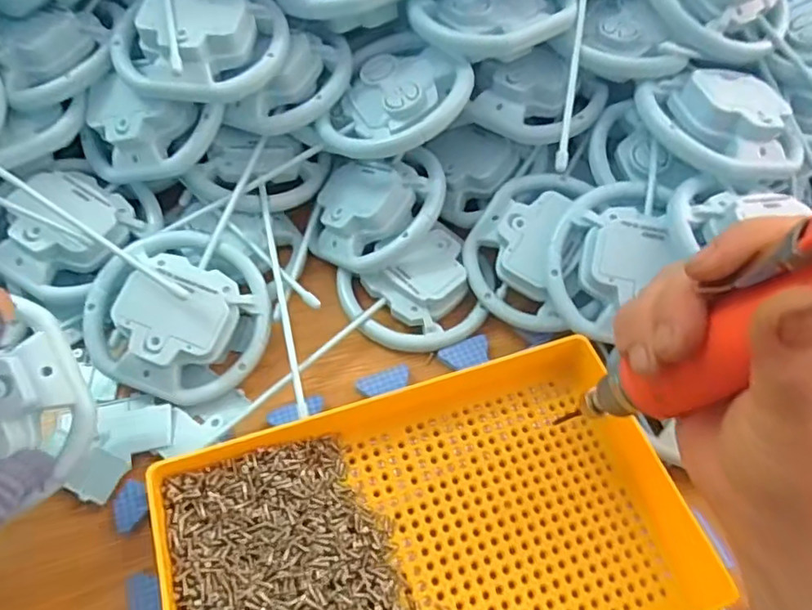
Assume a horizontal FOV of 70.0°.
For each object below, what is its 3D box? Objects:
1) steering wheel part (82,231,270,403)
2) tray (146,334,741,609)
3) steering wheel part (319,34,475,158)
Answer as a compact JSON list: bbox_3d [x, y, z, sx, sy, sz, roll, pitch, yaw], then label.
[{"bbox_3d":[-0.135,0.005,0.348,0.104,0.043,0.104,8,68,-20],"label":"steering wheel part"},{"bbox_3d":[0.018,0.111,0.291,0.254,0.031,0.156,-14,60,-14],"label":"tray"},{"bbox_3d":[-0.009,-0.129,0.374,0.093,0.024,0.086,-40,59,-2],"label":"steering wheel part"}]

